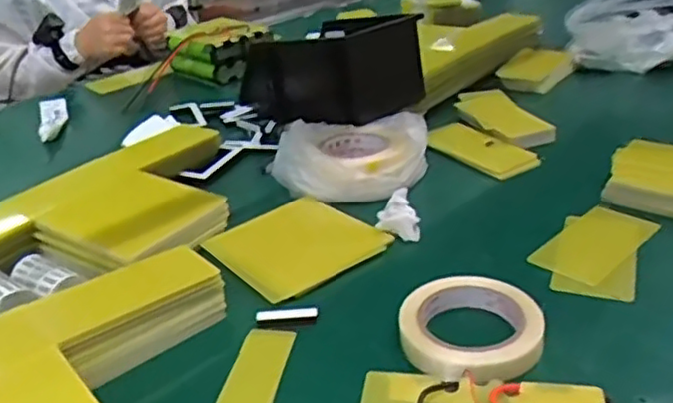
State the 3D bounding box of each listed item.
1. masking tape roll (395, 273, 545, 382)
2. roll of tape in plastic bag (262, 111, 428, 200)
[{"bbox_3d":[0.109,0.101,0.543,0.106,0.026,0.104,-3,29,1],"label":"masking tape roll"},{"bbox_3d":[0.014,-0.061,0.812,0.188,0.057,0.135,-1,29,4],"label":"roll of tape in plastic bag"}]

